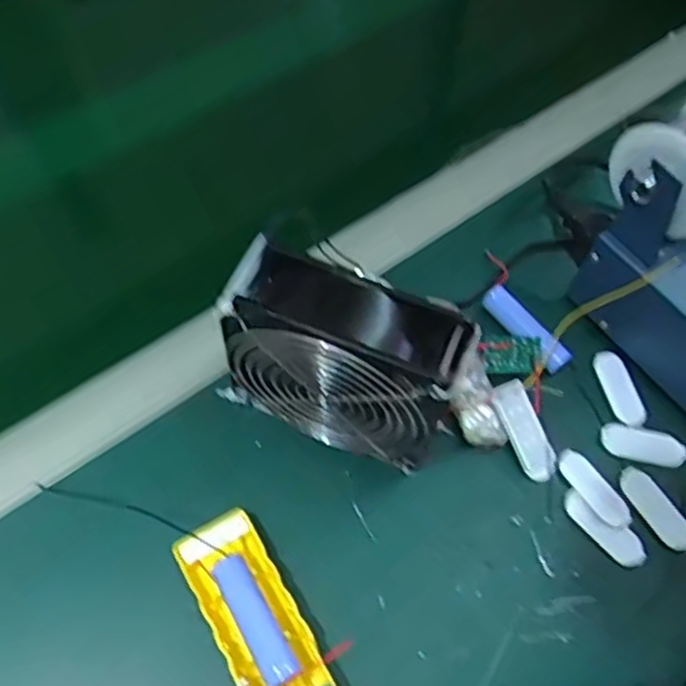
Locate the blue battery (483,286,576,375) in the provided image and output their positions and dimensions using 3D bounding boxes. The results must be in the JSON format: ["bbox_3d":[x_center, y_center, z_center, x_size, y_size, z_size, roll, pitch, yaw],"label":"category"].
[{"bbox_3d":[0.123,-0.009,0.459,0.019,0.019,0.069,-31,67,-20],"label":"blue battery"}]

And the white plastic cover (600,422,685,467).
[{"bbox_3d":[0.186,0.063,0.425,0.050,0.006,0.023,13,60,4],"label":"white plastic cover"}]

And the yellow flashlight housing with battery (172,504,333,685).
[{"bbox_3d":[-0.032,0.162,0.341,0.048,0.034,0.163,-27,65,-18],"label":"yellow flashlight housing with battery"}]

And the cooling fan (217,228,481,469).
[{"bbox_3d":[0.000,0.014,0.372,0.125,0.123,0.047,22,61,9],"label":"cooling fan"}]

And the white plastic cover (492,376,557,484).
[{"bbox_3d":[0.112,0.053,0.420,0.023,0.004,0.061,-18,78,-14],"label":"white plastic cover"}]

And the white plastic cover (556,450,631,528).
[{"bbox_3d":[0.151,0.086,0.411,0.019,0.004,0.052,-32,67,-20],"label":"white plastic cover"}]

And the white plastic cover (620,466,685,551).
[{"bbox_3d":[0.186,0.097,0.406,0.020,0.007,0.053,-21,64,-15],"label":"white plastic cover"}]

